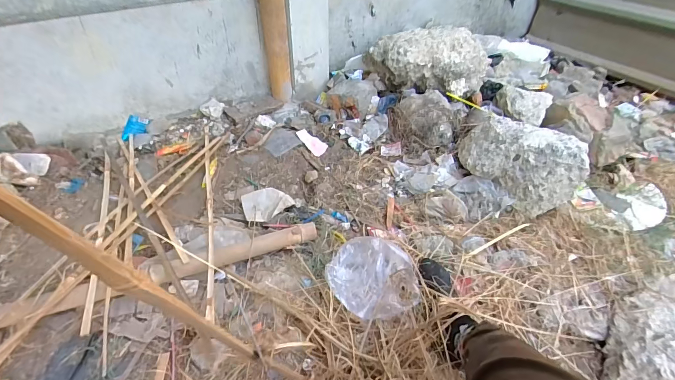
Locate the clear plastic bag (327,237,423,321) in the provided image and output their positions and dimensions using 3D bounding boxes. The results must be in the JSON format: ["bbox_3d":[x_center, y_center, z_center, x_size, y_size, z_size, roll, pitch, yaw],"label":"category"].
[{"bbox_3d":[0.078,0.201,0.796,0.197,0.058,0.182,0,43,-1],"label":"clear plastic bag"}]

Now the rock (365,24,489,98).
[{"bbox_3d":[0.341,-0.522,1.337,0.488,0.186,0.244,16,45,16],"label":"rock"}]

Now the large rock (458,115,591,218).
[{"bbox_3d":[0.572,-0.106,1.071,0.362,0.215,0.209,29,50,27],"label":"large rock"}]

